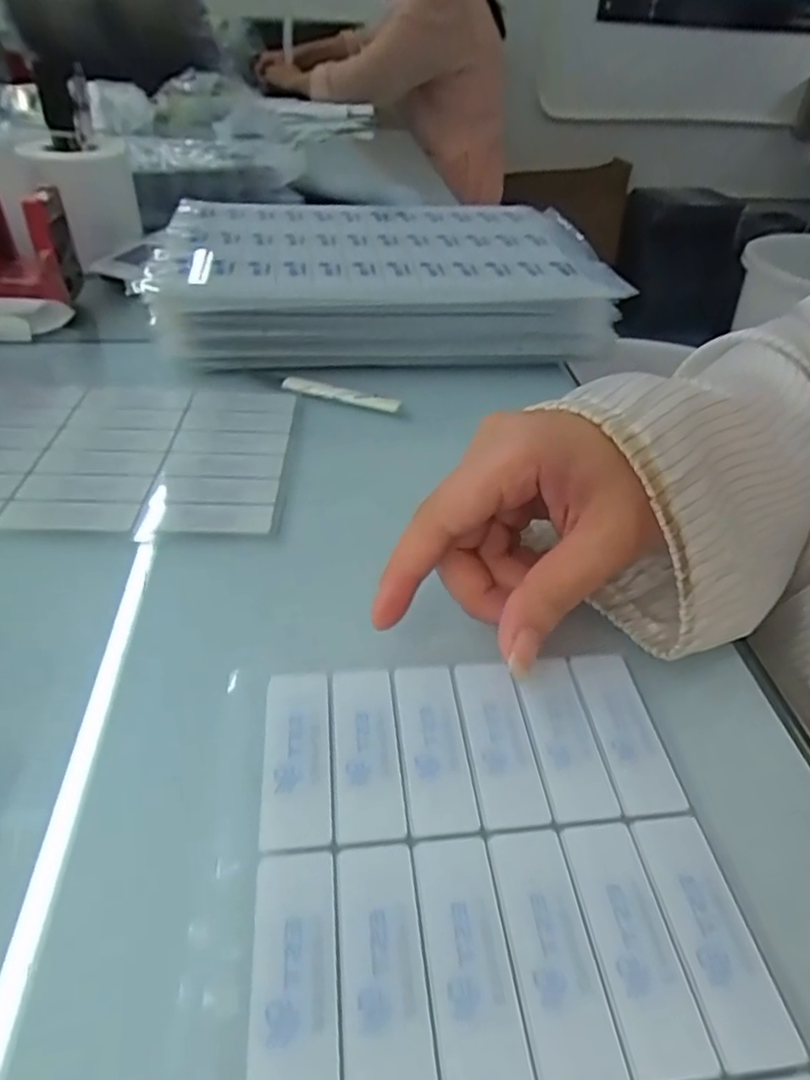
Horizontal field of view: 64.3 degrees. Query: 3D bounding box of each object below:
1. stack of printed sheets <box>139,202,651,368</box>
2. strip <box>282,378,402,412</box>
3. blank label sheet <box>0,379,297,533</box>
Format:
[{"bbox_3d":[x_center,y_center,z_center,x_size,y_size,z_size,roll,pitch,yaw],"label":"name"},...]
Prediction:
[{"bbox_3d":[-0.017,-0.187,0.471,0.299,0.064,0.195,-3,40,-7],"label":"stack of printed sheets"},{"bbox_3d":[-0.039,-0.087,0.388,0.075,0.007,0.004,14,9,12],"label":"strip"},{"bbox_3d":[-0.157,-0.052,0.339,0.185,0.004,0.137,2,40,-4],"label":"blank label sheet"}]

